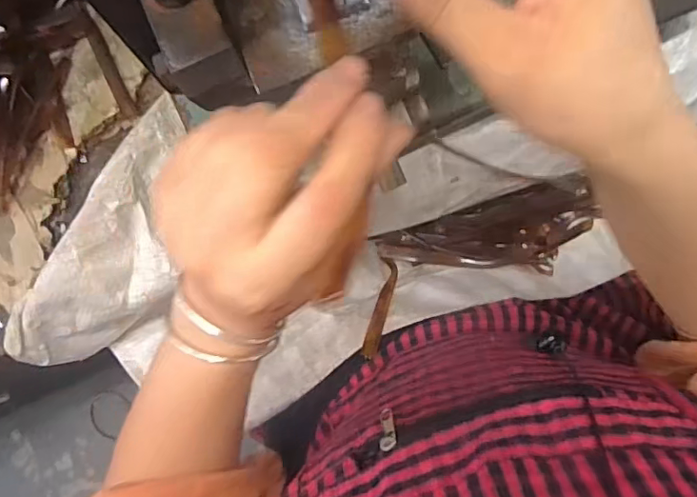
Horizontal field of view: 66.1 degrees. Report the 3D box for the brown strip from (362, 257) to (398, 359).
[{"bbox_3d":[0.031,0.046,0.482,0.015,0.142,0.015,17,127,3],"label":"brown strip"}]

